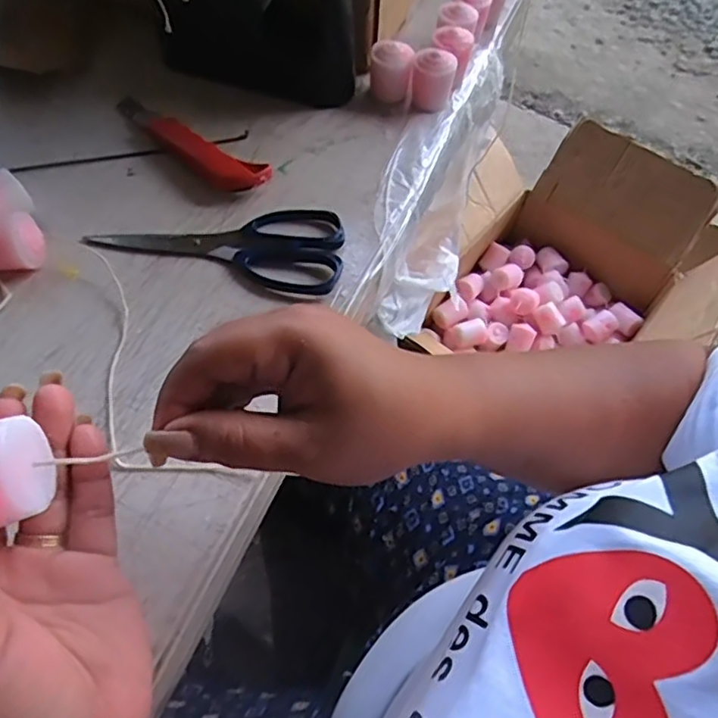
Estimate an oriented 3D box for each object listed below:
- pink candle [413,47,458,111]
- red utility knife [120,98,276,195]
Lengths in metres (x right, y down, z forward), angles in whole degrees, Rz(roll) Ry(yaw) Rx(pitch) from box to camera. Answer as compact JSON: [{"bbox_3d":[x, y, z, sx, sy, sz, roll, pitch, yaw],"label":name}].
[{"bbox_3d":[0.066,-0.249,0.537,0.036,0.046,0.033,10,57,4],"label":"pink candle"},{"bbox_3d":[-0.147,-0.182,0.496,0.180,0.020,0.036,37,62,19],"label":"red utility knife"}]

